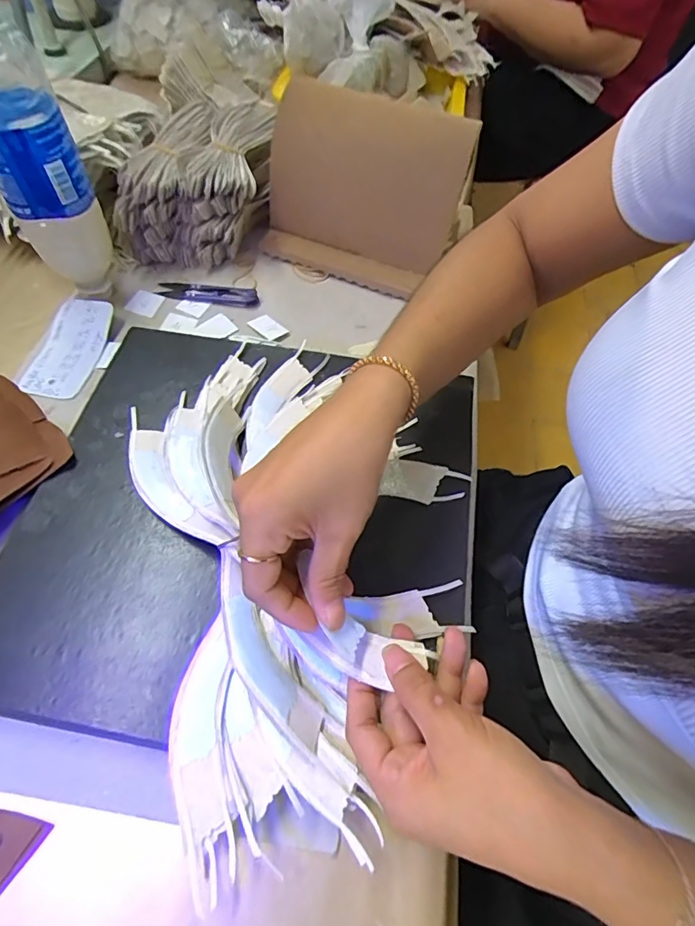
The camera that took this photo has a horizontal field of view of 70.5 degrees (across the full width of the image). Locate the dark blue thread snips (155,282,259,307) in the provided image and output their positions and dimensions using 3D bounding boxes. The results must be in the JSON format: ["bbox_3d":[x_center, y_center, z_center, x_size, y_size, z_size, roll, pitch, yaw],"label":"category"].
[{"bbox_3d":[-0.138,-0.168,0.487,0.099,0.008,0.023,10,59,2],"label":"dark blue thread snips"}]

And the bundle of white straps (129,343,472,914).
[{"bbox_3d":[-0.031,0.050,0.323,0.215,0.043,0.334,-8,59,-8],"label":"bundle of white straps"}]

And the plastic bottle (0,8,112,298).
[{"bbox_3d":[-0.242,-0.223,0.393,0.063,0.210,0.061,-27,65,-18],"label":"plastic bottle"}]

